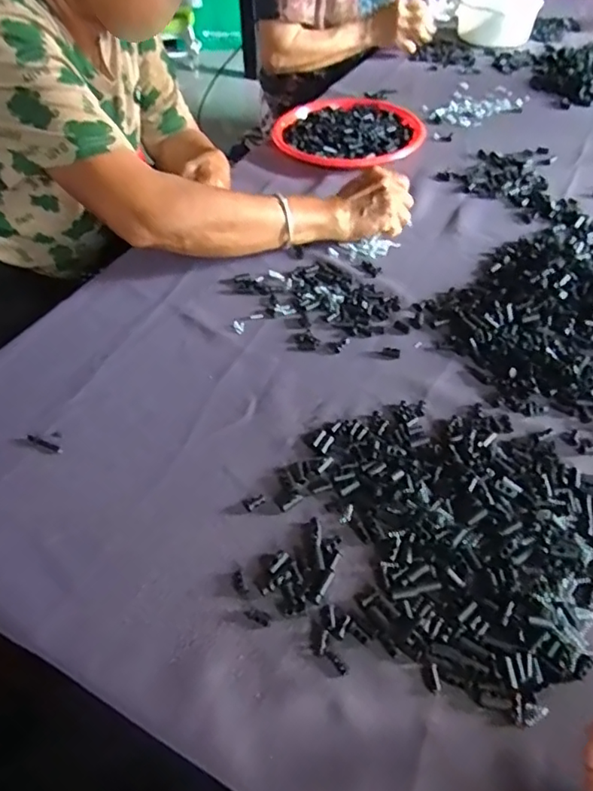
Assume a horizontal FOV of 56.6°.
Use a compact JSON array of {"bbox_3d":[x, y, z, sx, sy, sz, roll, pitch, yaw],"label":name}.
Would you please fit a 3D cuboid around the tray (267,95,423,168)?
[{"bbox_3d":[0.082,-0.416,0.866,0.225,0.026,0.229,15,50,14],"label":"tray"}]

